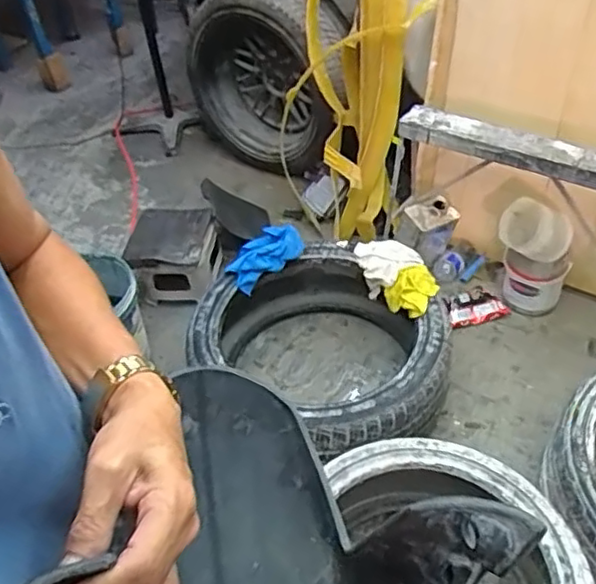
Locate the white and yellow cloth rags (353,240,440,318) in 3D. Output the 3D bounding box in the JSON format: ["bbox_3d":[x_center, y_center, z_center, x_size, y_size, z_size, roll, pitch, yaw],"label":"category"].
[{"bbox_3d":[0.276,-0.035,1.743,0.160,0.105,0.298,-18,45,-12],"label":"white and yellow cloth rags"}]

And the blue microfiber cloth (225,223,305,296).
[{"bbox_3d":[-0.099,-0.104,1.799,0.233,0.071,0.124,-29,48,-22],"label":"blue microfiber cloth"}]

